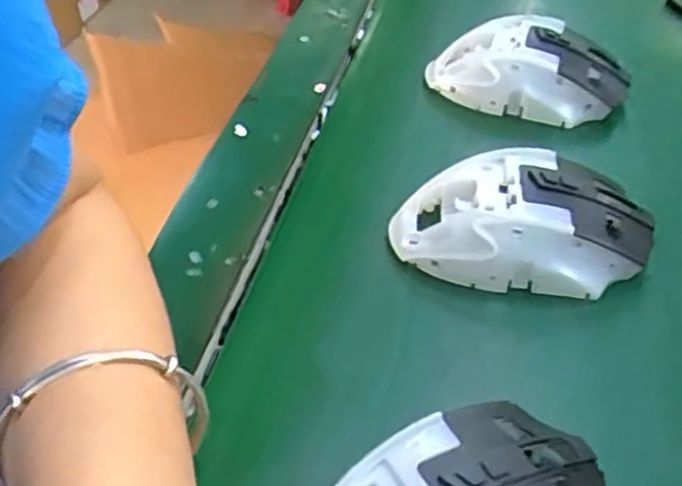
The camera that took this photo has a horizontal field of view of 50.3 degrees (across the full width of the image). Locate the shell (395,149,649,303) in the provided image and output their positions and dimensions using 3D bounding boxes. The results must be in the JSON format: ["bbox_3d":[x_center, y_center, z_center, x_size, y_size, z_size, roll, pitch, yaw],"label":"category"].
[{"bbox_3d":[0.082,-0.011,0.332,0.115,0.036,0.063,8,44,9],"label":"shell"}]

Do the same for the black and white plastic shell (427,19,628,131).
[{"bbox_3d":[0.110,-0.104,0.431,0.114,0.039,0.061,21,47,20],"label":"black and white plastic shell"}]

